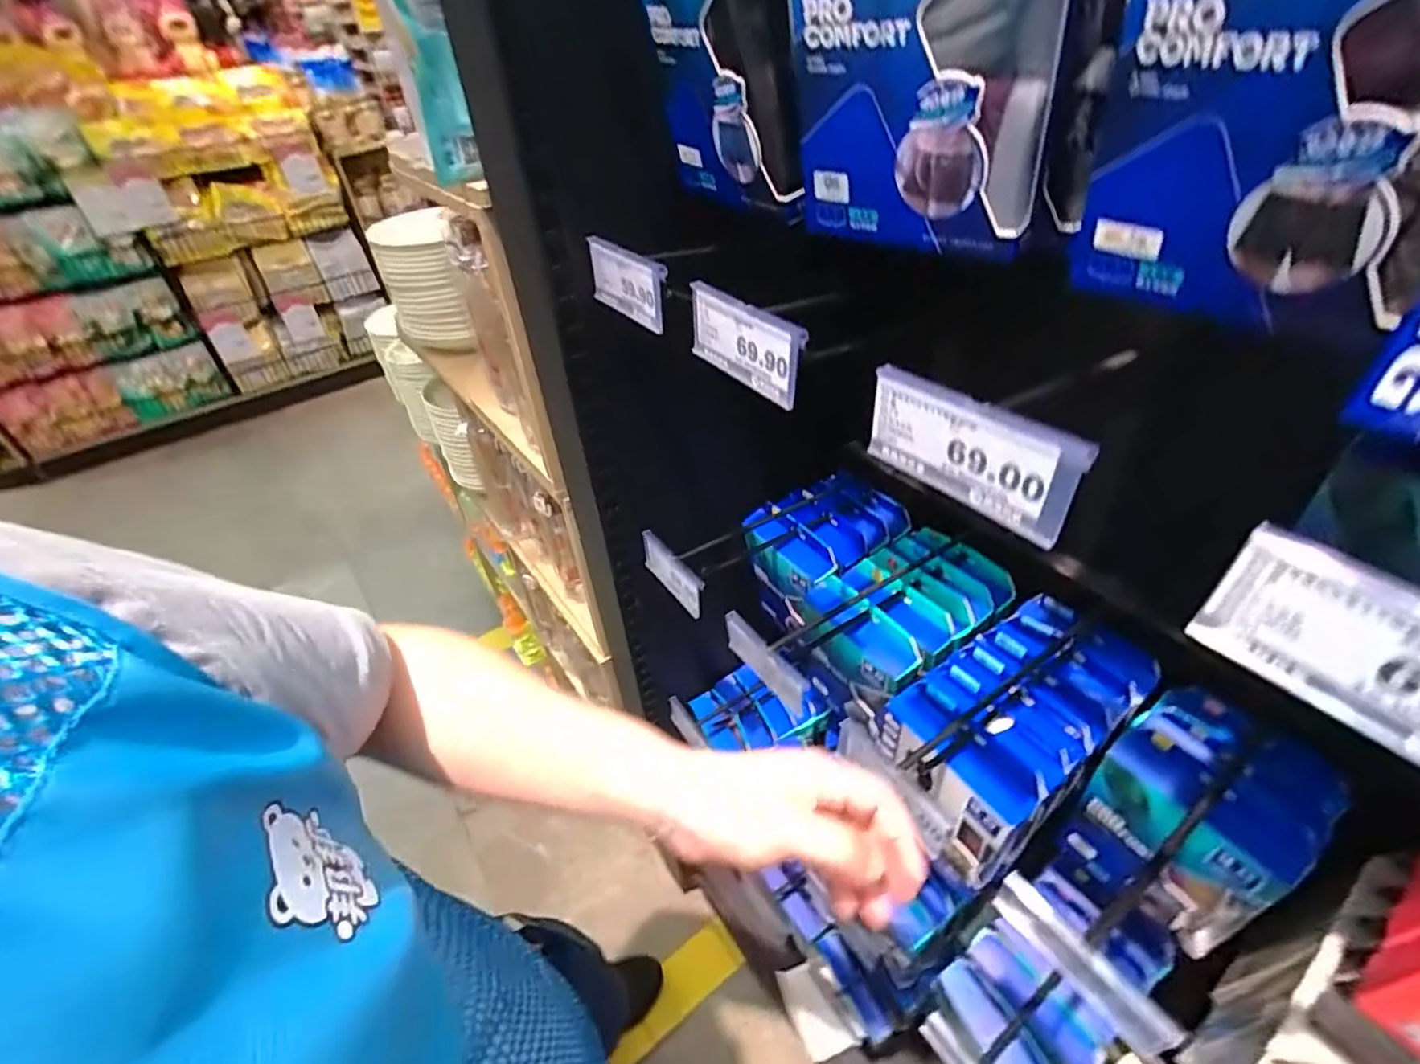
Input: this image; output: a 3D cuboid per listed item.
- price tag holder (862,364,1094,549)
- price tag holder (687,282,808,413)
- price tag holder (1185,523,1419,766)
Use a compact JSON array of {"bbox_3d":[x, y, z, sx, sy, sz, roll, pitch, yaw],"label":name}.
[{"bbox_3d":[0.113,-0.036,0.277,0.005,0.048,0.100,-23,42,-28],"label":"price tag holder"},{"bbox_3d":[0.020,-0.112,0.370,0.006,0.048,0.095,-24,44,-27],"label":"price tag holder"},{"bbox_3d":[0.205,0.043,0.181,0.010,0.049,0.101,-29,47,-25],"label":"price tag holder"}]

